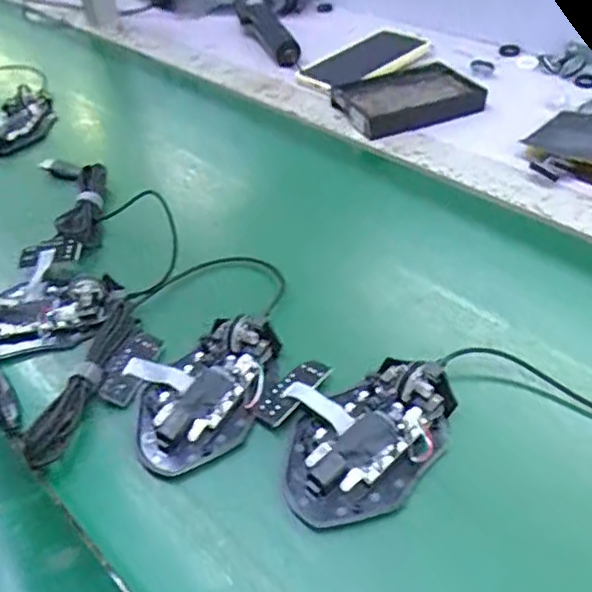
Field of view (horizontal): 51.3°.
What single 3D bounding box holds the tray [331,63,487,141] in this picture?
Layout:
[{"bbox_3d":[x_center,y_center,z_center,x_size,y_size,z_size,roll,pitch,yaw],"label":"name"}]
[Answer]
[{"bbox_3d":[0.117,-0.207,0.642,0.147,0.027,0.090,-19,44,-12],"label":"tray"}]

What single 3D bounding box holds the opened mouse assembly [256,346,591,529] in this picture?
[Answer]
[{"bbox_3d":[0.193,0.076,0.328,0.417,0.022,0.116,2,44,10],"label":"opened mouse assembly"}]

